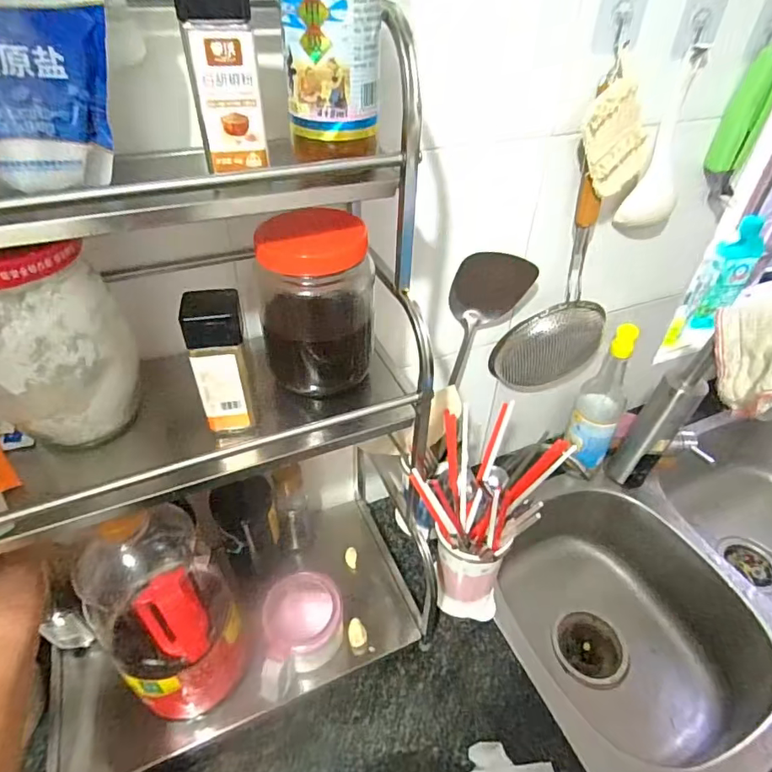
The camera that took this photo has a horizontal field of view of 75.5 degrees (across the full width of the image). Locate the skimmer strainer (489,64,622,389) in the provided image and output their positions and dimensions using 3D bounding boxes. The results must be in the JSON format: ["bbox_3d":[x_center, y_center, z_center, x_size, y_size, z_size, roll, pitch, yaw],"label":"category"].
[{"bbox_3d":[0.215,-0.135,0.587,0.133,0.383,0.062,-22,46,-25],"label":"skimmer strainer"}]

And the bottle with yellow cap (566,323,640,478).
[{"bbox_3d":[0.320,0.026,0.741,0.065,0.224,0.080,19,44,20],"label":"bottle with yellow cap"}]

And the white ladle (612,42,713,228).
[{"bbox_3d":[0.316,-0.268,0.561,0.056,0.181,0.039,-26,47,-28],"label":"white ladle"}]

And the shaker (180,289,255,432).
[{"bbox_3d":[-0.121,-0.019,0.370,0.040,0.112,0.033,-11,42,-14],"label":"shaker"}]

